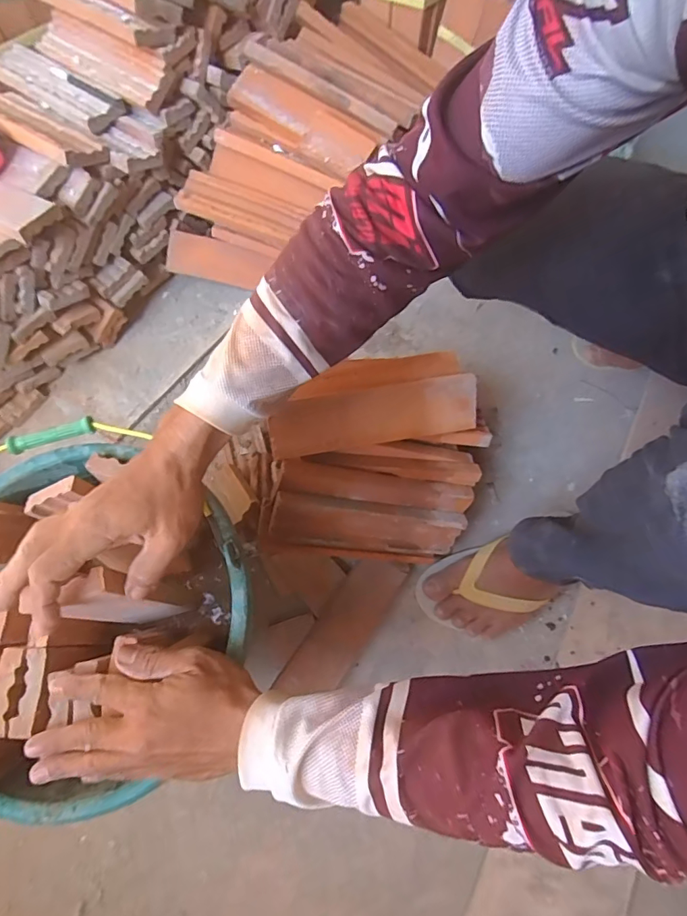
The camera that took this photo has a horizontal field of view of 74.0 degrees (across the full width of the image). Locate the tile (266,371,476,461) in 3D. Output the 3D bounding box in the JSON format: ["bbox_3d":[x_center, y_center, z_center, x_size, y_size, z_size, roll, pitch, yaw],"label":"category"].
[{"bbox_3d":[0.035,-0.045,0.500,0.229,0.013,0.063,-10,106,-10],"label":"tile"}]

